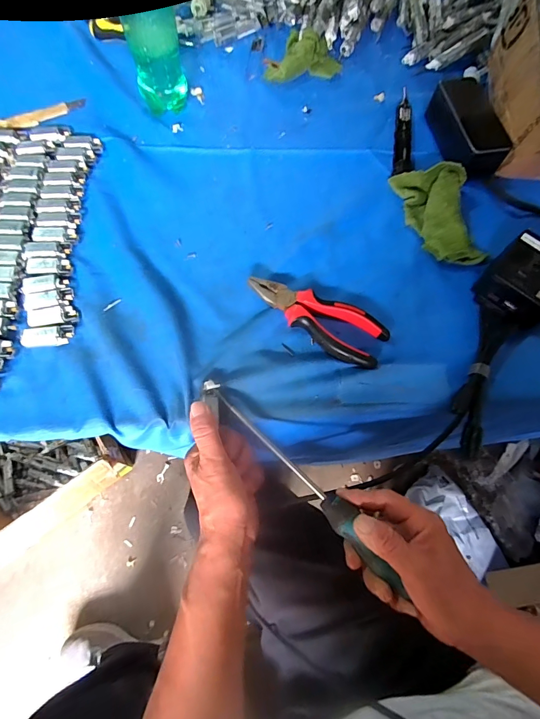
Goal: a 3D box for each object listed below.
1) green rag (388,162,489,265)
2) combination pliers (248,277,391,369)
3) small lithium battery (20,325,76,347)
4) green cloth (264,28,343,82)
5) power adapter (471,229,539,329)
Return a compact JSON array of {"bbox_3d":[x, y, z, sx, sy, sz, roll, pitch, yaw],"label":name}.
[{"bbox_3d":[0.206,-0.179,0.453,0.073,0.029,0.135,-10,69,-7],"label":"green rag"},{"bbox_3d":[0.047,-0.043,0.403,0.154,0.018,0.056,28,70,8],"label":"combination pliers"},{"bbox_3d":[-0.225,-0.023,0.384,0.048,0.011,0.020,-11,69,-7],"label":"small lithium battery"},{"bbox_3d":[0.046,-0.446,0.550,0.109,0.027,0.076,-7,69,-6],"label":"green cloth"},{"bbox_3d":[0.275,-0.085,0.409,0.075,0.046,0.080,40,73,12],"label":"power adapter"}]

